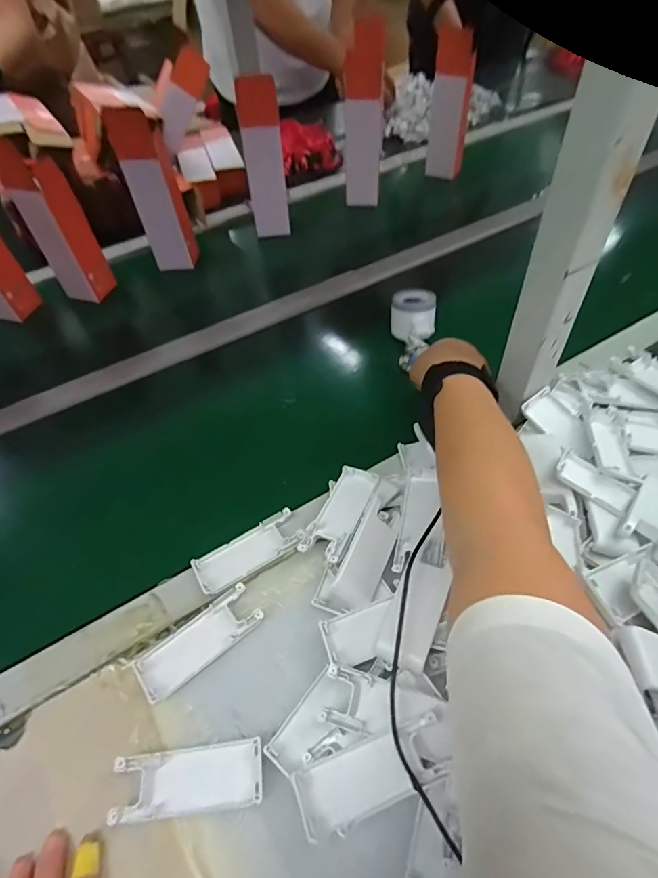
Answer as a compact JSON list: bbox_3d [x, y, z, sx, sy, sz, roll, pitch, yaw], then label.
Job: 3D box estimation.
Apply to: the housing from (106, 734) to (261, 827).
[{"bbox_3d":[-0.101,0.249,0.335,0.105,0.016,0.039,-8,50,-2],"label":"housing"}]

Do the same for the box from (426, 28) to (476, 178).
[{"bbox_3d":[0.228,-0.623,0.862,0.068,0.214,0.035,11,52,13],"label":"box"}]

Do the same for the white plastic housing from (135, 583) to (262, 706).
[{"bbox_3d":[-0.110,0.174,0.396,0.104,0.018,0.041,-33,56,-21],"label":"white plastic housing"}]

